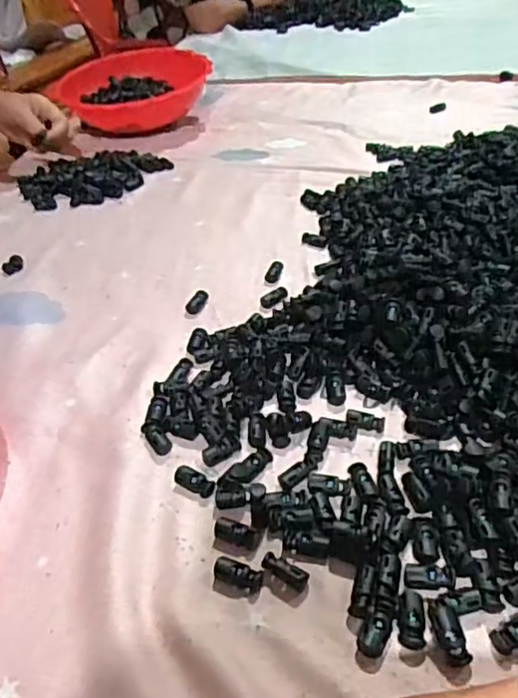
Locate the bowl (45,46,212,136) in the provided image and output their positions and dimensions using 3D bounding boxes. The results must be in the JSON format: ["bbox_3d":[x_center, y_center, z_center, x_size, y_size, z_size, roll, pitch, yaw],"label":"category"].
[{"bbox_3d":[-0.191,-0.414,0.976,0.241,0.085,0.141,-23,43,-22],"label":"bowl"}]

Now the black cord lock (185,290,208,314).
[{"bbox_3d":[-0.058,-0.045,0.576,0.013,0.009,0.032,17,44,24],"label":"black cord lock"}]

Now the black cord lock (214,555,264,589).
[{"bbox_3d":[-0.012,0.127,0.346,0.028,0.008,0.013,11,42,19],"label":"black cord lock"}]

